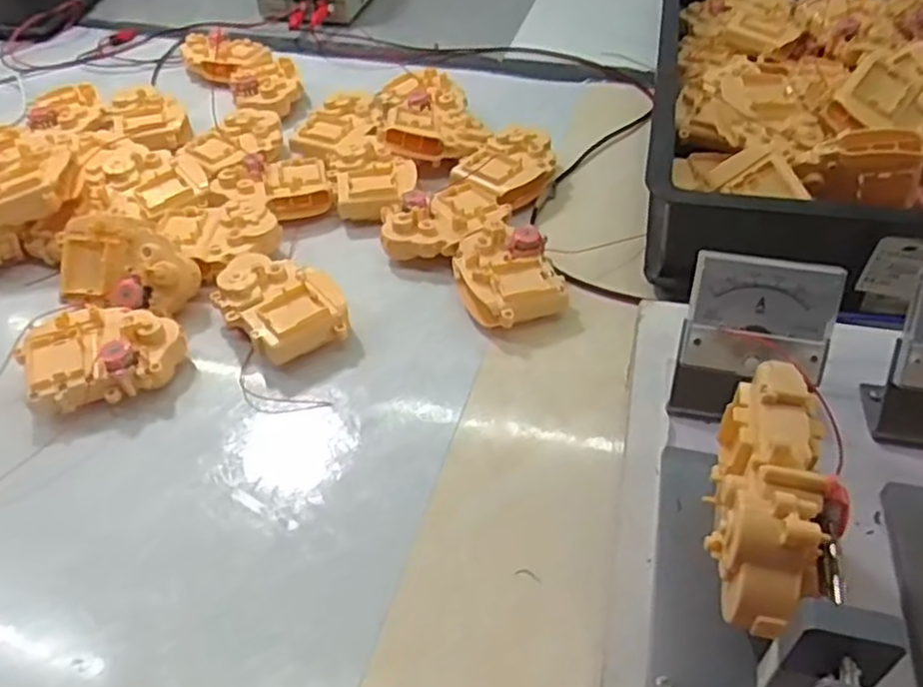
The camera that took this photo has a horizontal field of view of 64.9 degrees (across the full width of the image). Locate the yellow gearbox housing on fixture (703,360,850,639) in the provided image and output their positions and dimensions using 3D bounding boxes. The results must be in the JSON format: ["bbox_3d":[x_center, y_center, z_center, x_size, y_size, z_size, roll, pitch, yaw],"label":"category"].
[{"bbox_3d":[0.110,0.050,0.257,0.040,0.034,0.092,10,46,11],"label":"yellow gearbox housing on fixture"}]

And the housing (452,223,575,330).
[{"bbox_3d":[0.034,-0.048,0.523,0.072,0.030,0.084,-11,45,-10],"label":"housing"}]

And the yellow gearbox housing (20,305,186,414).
[{"bbox_3d":[-0.235,0.007,0.478,0.096,0.026,0.068,-17,47,-16],"label":"yellow gearbox housing"}]

